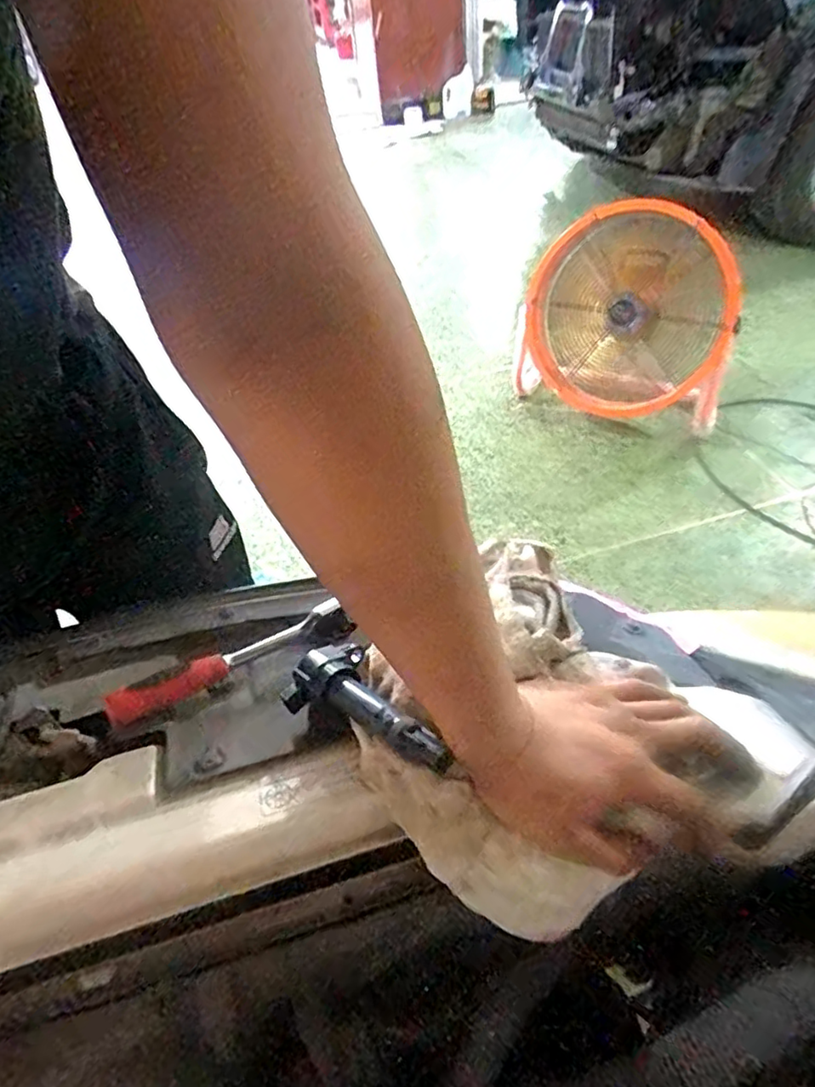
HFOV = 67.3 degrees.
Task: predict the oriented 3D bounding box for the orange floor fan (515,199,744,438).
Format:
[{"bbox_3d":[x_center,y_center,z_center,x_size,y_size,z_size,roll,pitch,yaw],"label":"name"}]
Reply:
[{"bbox_3d":[0.629,-0.621,1.740,0.565,0.538,0.309,15,51,20],"label":"orange floor fan"}]

